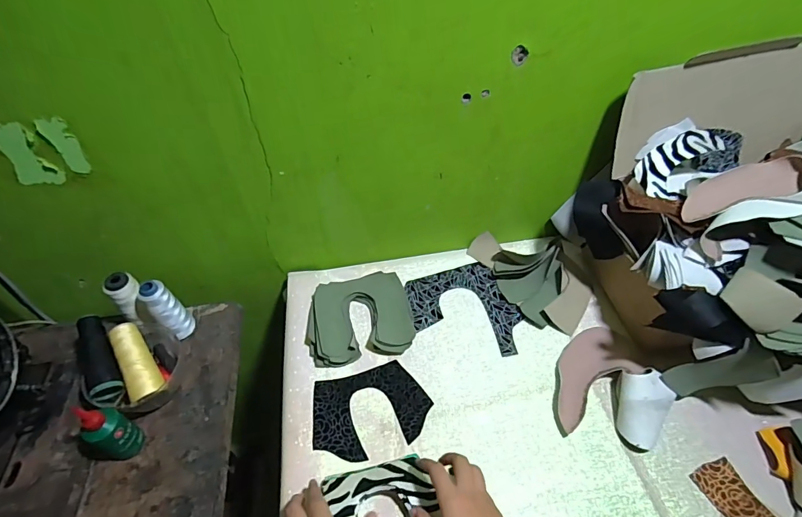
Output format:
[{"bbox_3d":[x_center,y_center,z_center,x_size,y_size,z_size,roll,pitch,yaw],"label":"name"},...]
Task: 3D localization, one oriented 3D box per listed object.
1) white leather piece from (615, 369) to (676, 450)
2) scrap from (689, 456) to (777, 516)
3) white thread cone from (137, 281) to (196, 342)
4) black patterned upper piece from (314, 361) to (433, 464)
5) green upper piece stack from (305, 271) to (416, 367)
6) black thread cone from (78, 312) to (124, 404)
[{"bbox_3d":[0.311,0.191,0.547,0.069,0.042,0.094,28,56,24],"label":"white leather piece"},{"bbox_3d":[0.395,0.291,0.477,0.048,0.025,0.119,-13,50,-9],"label":"scrap"},{"bbox_3d":[-0.346,0.078,0.629,0.037,0.113,0.039,34,59,27],"label":"white thread cone"},{"bbox_3d":[-0.042,0.207,0.581,0.156,0.008,0.113,-12,52,-13],"label":"black patterned upper piece"},{"bbox_3d":[-0.066,0.092,0.659,0.158,0.029,0.137,-11,50,-7],"label":"green upper piece stack"},{"bbox_3d":[-0.407,0.130,0.572,0.035,0.038,0.117,-25,67,-19],"label":"black thread cone"}]

